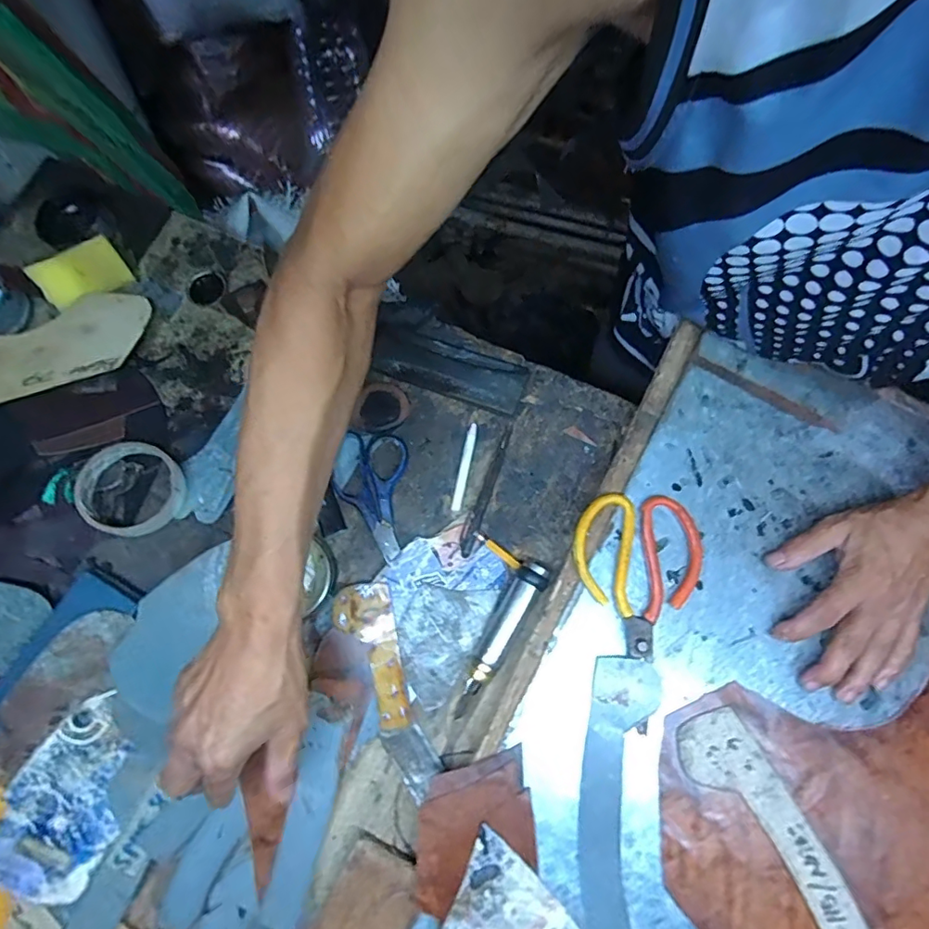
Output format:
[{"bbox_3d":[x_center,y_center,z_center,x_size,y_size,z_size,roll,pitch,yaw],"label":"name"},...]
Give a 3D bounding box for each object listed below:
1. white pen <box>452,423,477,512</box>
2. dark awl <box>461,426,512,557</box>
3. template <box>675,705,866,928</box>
[{"bbox_3d":[0.000,0.002,0.488,0.010,0.010,0.084,13,71,4],"label":"white pen"},{"bbox_3d":[0.020,0.022,0.479,0.013,0.012,0.128,18,72,6],"label":"dark awl"},{"bbox_3d":[0.236,0.283,0.382,0.056,0.005,0.205,-31,75,-7],"label":"template"}]

